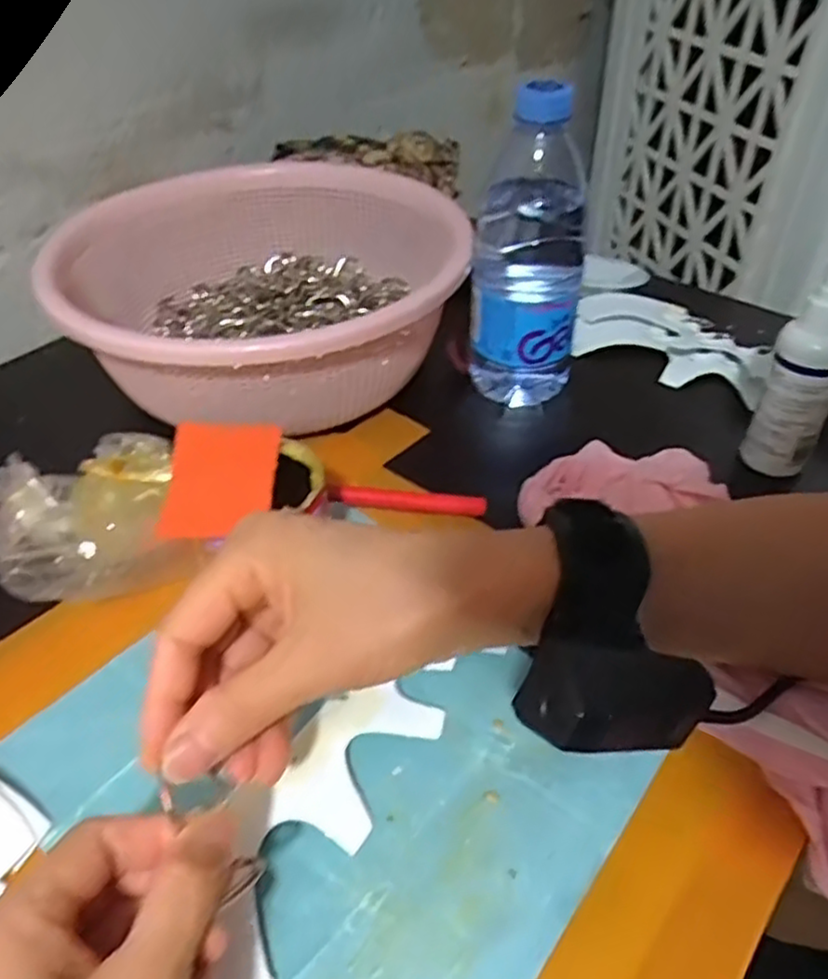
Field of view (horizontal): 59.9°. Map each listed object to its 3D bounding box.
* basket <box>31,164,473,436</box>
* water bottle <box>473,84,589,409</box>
[{"bbox_3d":[-0.101,-0.143,0.514,0.262,0.094,0.257,-1,44,-1],"label":"basket"},{"bbox_3d":[0.074,-0.147,0.460,0.070,0.193,0.059,9,45,9],"label":"water bottle"}]

